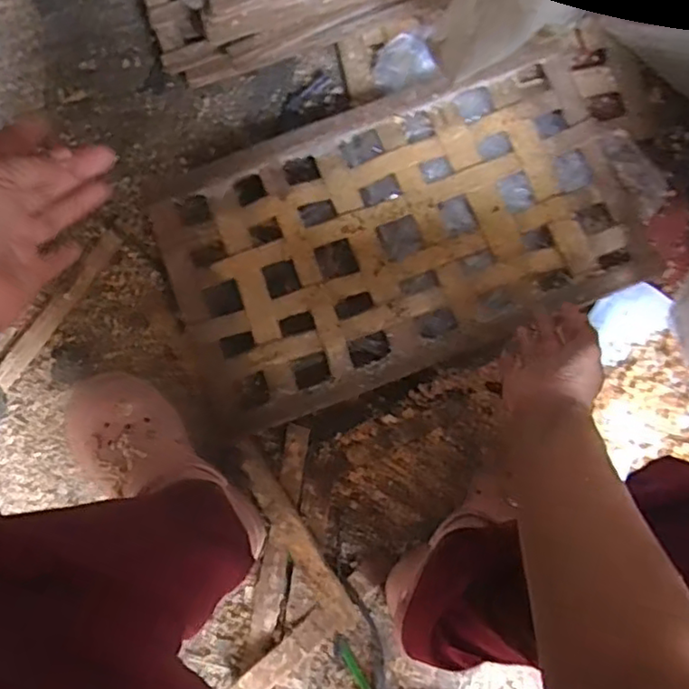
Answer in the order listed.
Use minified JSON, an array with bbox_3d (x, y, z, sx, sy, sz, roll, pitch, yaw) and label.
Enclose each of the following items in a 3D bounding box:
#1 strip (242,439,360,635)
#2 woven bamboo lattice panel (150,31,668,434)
[{"bbox_3d":[-0.054,0.213,0.694,0.033,0.009,0.225,-32,81,-5],"label":"strip"},{"bbox_3d":[0.077,-0.131,0.749,0.600,0.044,0.346,-19,80,-3],"label":"woven bamboo lattice panel"}]

